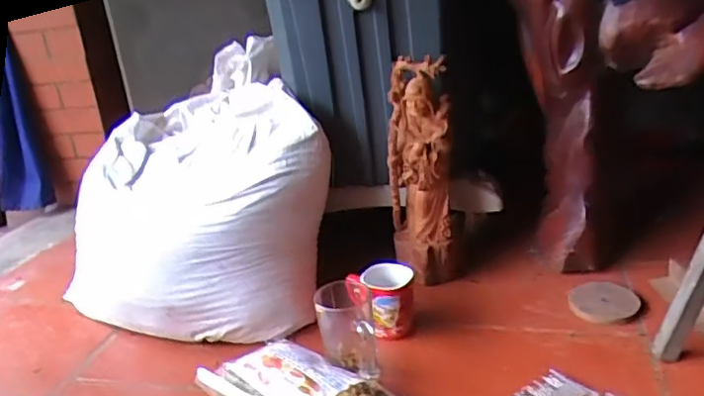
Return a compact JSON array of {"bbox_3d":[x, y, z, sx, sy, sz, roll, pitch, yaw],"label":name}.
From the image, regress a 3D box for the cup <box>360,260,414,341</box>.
[{"bbox_3d":[0.059,0.153,0.907,0.077,0.093,0.071,-10,20,-7],"label":"cup"}]

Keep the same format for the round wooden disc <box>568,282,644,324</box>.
[{"bbox_3d":[0.382,0.156,0.916,0.095,0.015,0.105,-2,21,13],"label":"round wooden disc"}]

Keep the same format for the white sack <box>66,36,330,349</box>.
[{"bbox_3d":[-0.257,-0.012,1.075,0.444,0.366,0.411,0,22,19],"label":"white sack"}]

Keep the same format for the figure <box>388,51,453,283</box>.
[{"bbox_3d":[0.116,-0.036,1.011,0.106,0.362,0.100,-5,20,5],"label":"figure"}]

